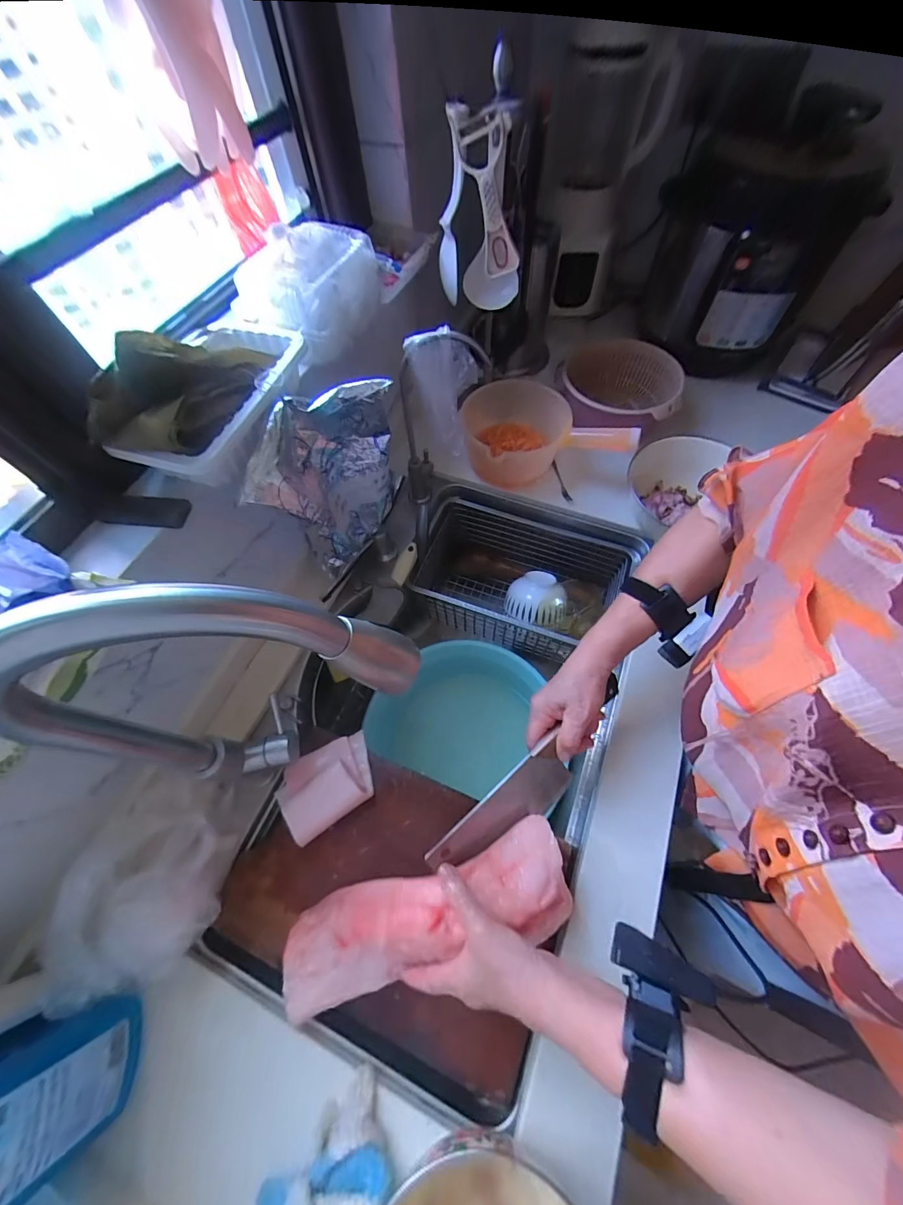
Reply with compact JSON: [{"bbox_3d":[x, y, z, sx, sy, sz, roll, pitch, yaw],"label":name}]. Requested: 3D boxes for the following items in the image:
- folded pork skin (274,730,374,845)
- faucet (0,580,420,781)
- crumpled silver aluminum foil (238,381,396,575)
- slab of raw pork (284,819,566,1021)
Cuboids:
[{"bbox_3d":[-0.160,0.228,0.498,0.120,0.028,0.093,-33,67,-14],"label":"folded pork skin"},{"bbox_3d":[-0.152,0.077,0.320,0.246,0.331,0.040,-15,64,-6],"label":"faucet"},{"bbox_3d":[-0.150,-0.149,0.507,0.068,0.228,0.189,37,70,18],"label":"crumpled silver aluminum foil"},{"bbox_3d":[-0.029,0.322,0.396,0.301,0.069,0.098,-22,64,0],"label":"slab of raw pork"}]

